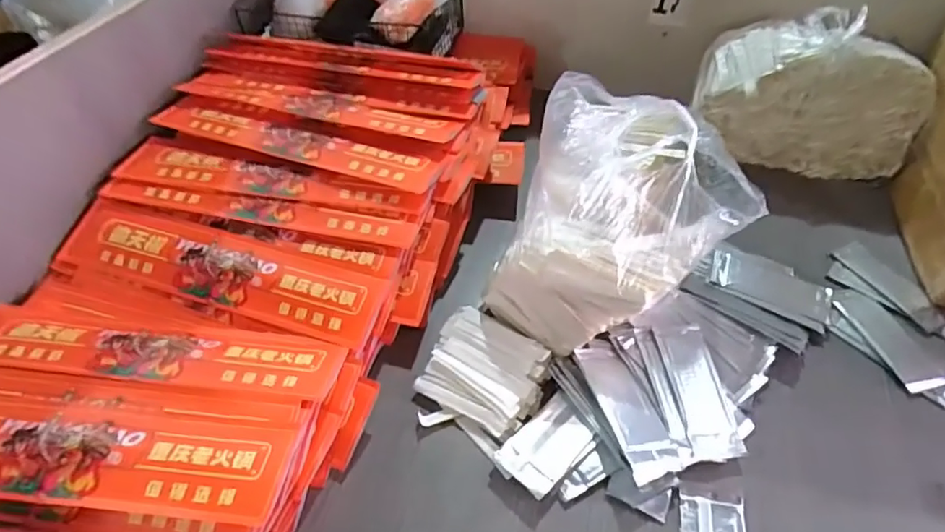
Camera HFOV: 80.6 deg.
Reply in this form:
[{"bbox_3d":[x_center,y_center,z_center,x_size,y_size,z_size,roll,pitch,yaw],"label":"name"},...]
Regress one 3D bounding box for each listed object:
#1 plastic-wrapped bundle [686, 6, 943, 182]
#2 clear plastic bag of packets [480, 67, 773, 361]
[{"bbox_3d":[0.413,-0.210,0.697,0.250,0.164,0.095,12,49,11],"label":"plastic-wrapped bundle"},{"bbox_3d":[0.141,-0.046,0.503,0.177,0.181,0.212,23,52,19],"label":"clear plastic bag of packets"}]

